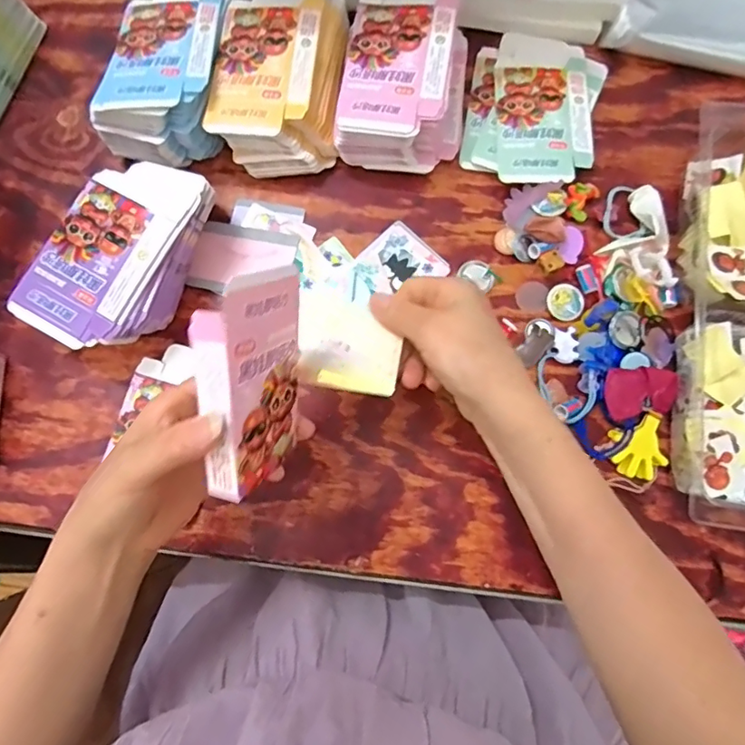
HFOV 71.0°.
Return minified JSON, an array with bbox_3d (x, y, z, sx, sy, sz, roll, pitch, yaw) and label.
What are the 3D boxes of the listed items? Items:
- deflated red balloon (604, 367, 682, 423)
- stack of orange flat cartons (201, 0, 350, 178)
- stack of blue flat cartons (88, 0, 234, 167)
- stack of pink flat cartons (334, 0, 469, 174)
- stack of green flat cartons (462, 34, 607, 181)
[{"bbox_3d":[0.211,0.016,0.411,0.052,0.015,0.038,0,78,1],"label":"deflated red balloon"},{"bbox_3d":[-0.078,-0.252,0.460,0.110,0.058,0.154,6,78,3],"label":"stack of orange flat cartons"},{"bbox_3d":[-0.175,-0.261,0.458,0.093,0.066,0.162,11,78,4],"label":"stack of blue flat cartons"},{"bbox_3d":[0.031,-0.254,0.457,0.104,0.060,0.145,9,78,3],"label":"stack of pink flat cartons"},{"bbox_3d":[0.145,-0.237,0.473,0.114,0.016,0.148,13,78,4],"label":"stack of green flat cartons"}]

